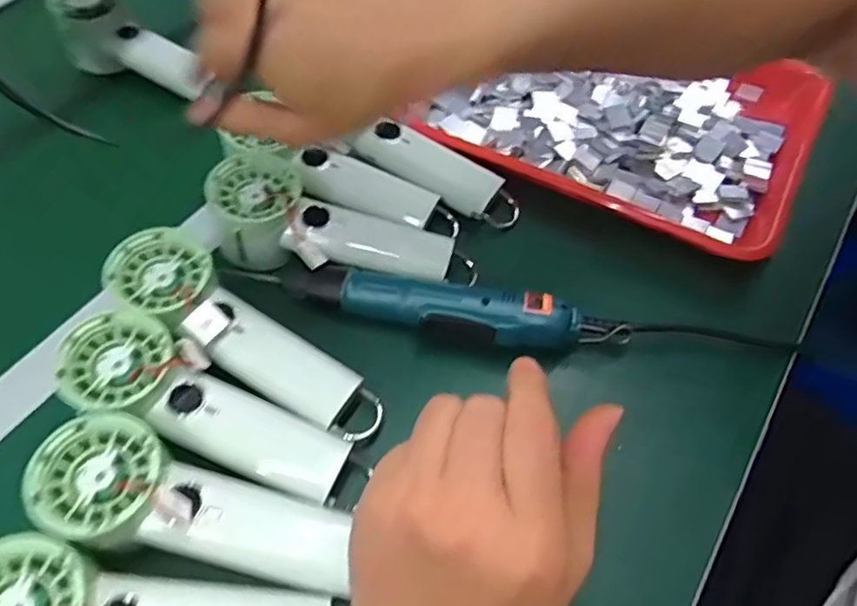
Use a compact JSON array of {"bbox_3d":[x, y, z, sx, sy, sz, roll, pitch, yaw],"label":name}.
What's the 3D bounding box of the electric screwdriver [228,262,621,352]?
[{"bbox_3d":[-0.003,-0.003,0.414,0.257,0.029,0.035,12,57,8],"label":"electric screwdriver"}]

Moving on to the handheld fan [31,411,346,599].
[{"bbox_3d":[-0.122,0.109,0.324,0.166,0.034,0.059,21,58,-4],"label":"handheld fan"}]

